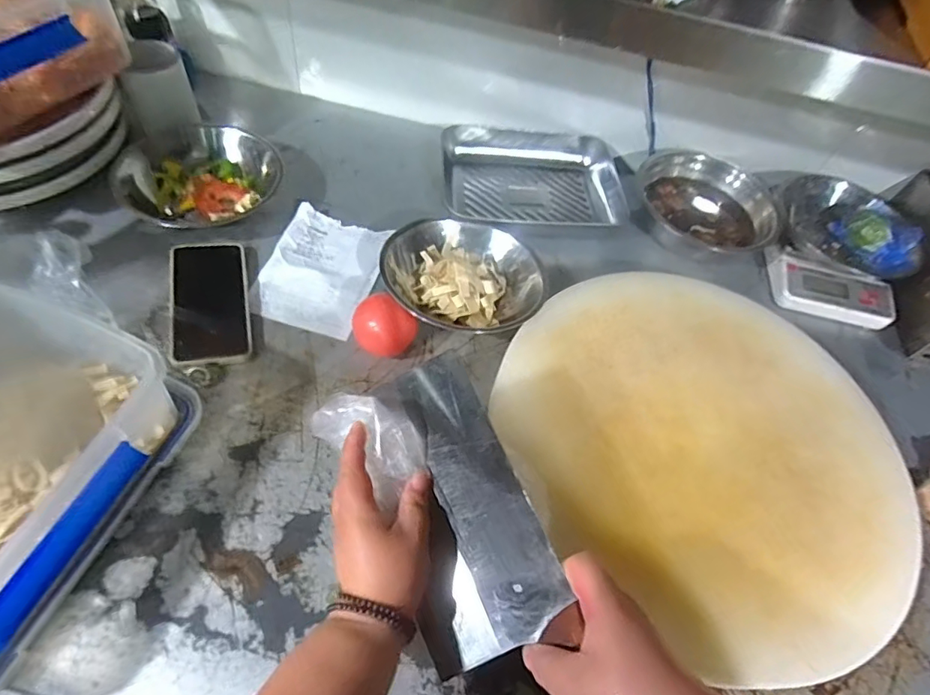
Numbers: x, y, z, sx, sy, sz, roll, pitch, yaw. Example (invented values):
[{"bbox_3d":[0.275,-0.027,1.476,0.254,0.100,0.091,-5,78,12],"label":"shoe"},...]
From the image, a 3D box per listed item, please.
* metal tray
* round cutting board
[{"bbox_3d":[0.094,-0.242,0.759,0.259,0.051,0.190,4,56,-6],"label":"metal tray"},{"bbox_3d":[0.240,0.087,0.527,0.373,0.051,0.391,4,56,-6],"label":"round cutting board"}]

